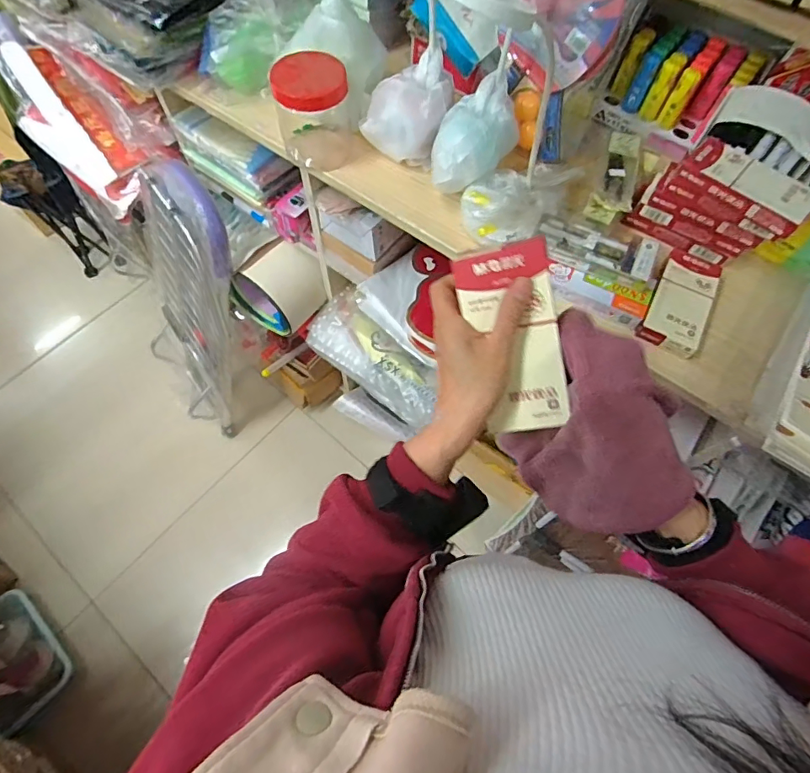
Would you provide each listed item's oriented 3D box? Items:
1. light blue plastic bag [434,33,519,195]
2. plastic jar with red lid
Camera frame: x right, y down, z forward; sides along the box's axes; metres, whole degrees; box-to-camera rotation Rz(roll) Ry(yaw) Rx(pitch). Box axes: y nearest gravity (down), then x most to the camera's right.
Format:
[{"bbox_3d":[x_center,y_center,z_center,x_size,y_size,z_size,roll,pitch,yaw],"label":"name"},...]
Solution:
[{"bbox_3d":[0.101,-0.349,0.657,0.111,0.086,0.145,9,66,3],"label":"light blue plastic bag"},{"bbox_3d":[-0.130,-0.392,0.686,0.105,0.124,0.092,-9,66,-5],"label":"plastic jar with red lid"}]

